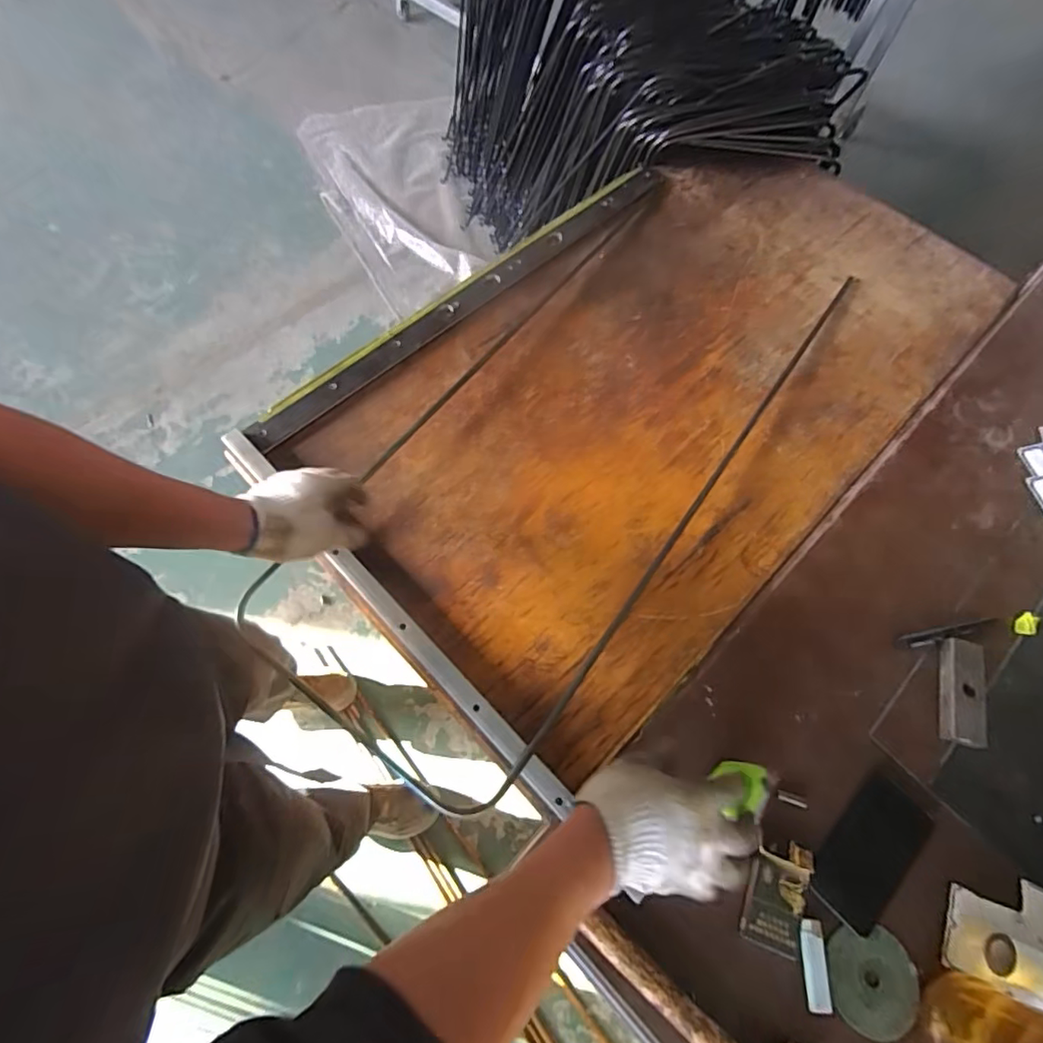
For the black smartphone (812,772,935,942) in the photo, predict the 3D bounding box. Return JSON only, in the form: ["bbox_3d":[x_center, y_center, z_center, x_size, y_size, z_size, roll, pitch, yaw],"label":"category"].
[{"bbox_3d":[0.382,0.361,0.608,0.153,0.012,0.083,-40,74,-17],"label":"black smartphone"}]

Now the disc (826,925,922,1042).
[{"bbox_3d":[0.356,0.465,0.558,0.089,0.006,0.087,1,63,-2],"label":"disc"}]

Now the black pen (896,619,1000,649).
[{"bbox_3d":[0.549,0.141,0.709,0.139,0.017,0.017,-11,68,-7],"label":"black pen"}]

